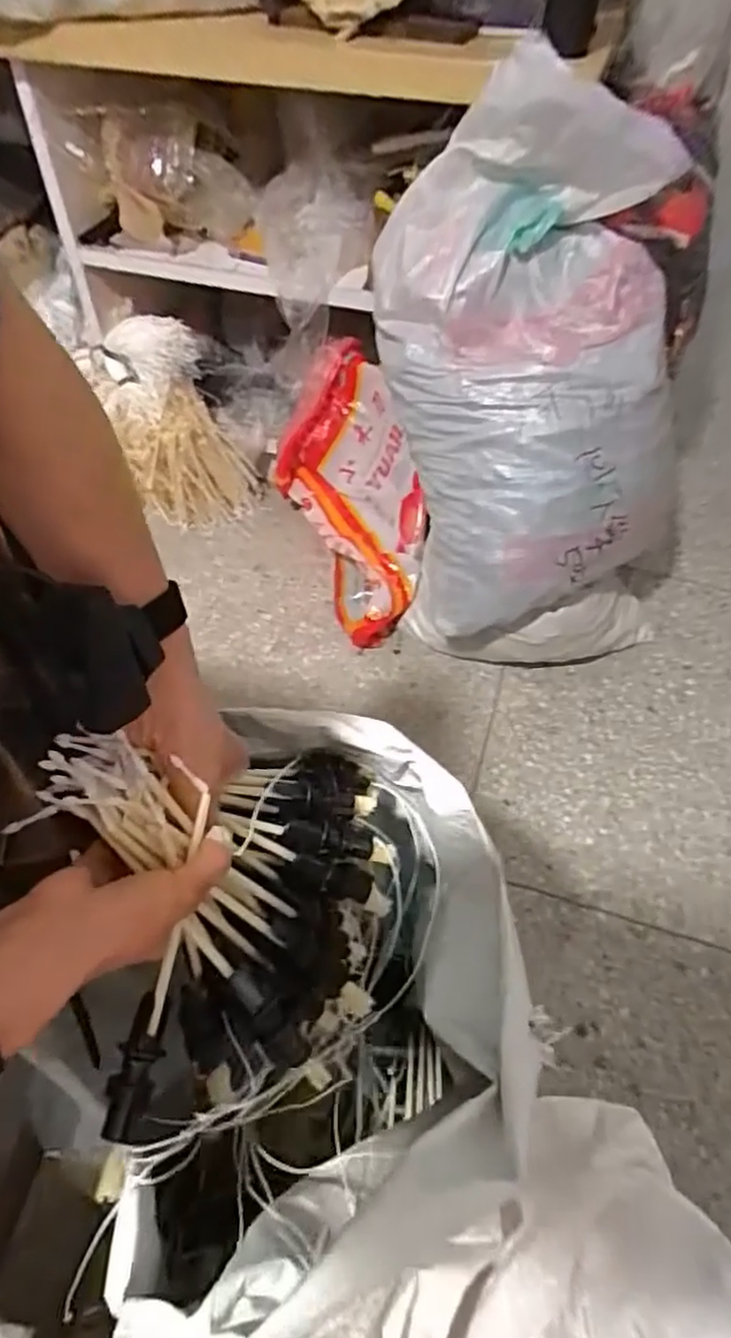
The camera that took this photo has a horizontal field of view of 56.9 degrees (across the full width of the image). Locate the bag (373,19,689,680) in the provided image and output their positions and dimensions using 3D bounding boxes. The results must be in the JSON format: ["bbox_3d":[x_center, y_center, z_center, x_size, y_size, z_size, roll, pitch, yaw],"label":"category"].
[{"bbox_3d":[0.262,-0.358,0.999,0.405,0.798,0.285,-13,22,-11],"label":"bag"}]

